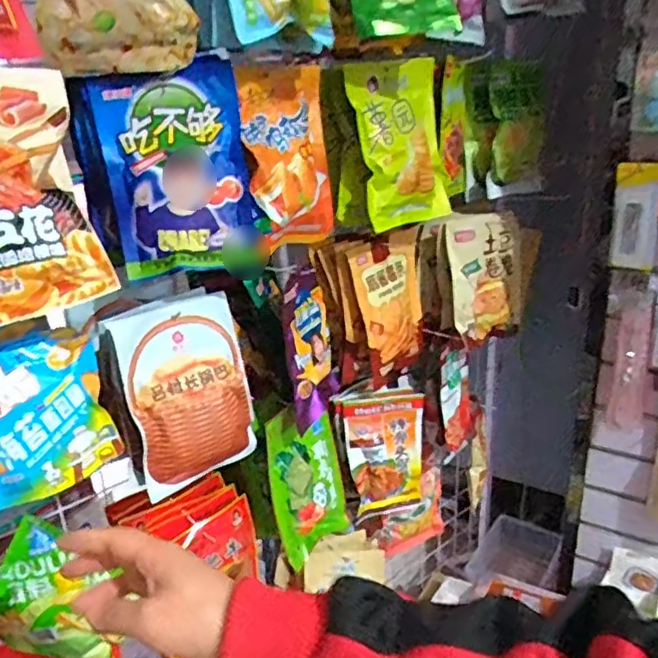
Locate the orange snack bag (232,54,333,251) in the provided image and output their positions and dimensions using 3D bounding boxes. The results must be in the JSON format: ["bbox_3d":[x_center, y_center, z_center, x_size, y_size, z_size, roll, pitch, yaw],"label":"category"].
[{"bbox_3d":[-0.057,-0.239,0.830,0.037,0.239,0.148,0,15,45],"label":"orange snack bag"}]

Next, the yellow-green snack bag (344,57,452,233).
[{"bbox_3d":[0.116,-0.281,0.940,0.169,0.237,0.037,-21,12,-33],"label":"yellow-green snack bag"}]

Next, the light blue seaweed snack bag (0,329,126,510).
[{"bbox_3d":[-0.314,0.096,0.660,0.154,0.153,0.058,-19,26,-35],"label":"light blue seaweed snack bag"}]

